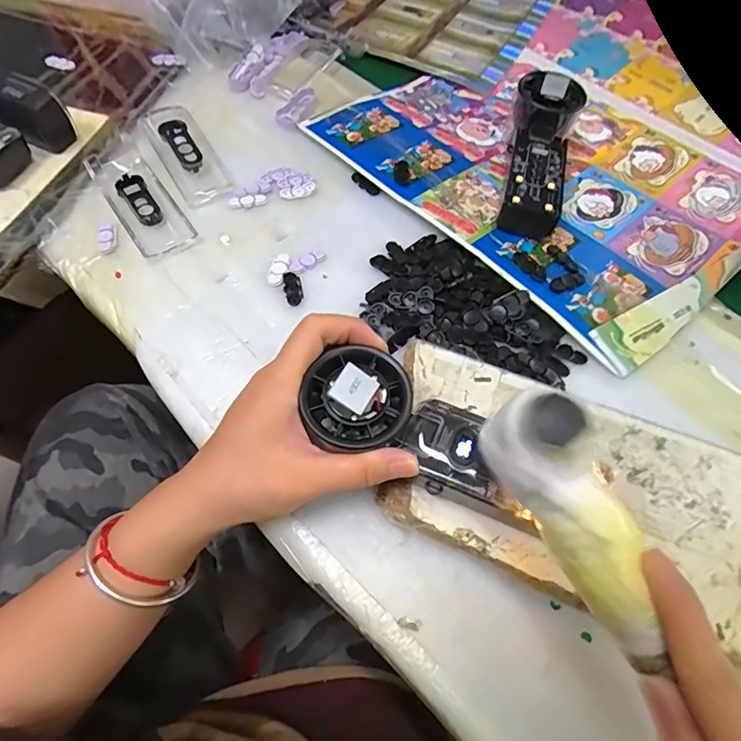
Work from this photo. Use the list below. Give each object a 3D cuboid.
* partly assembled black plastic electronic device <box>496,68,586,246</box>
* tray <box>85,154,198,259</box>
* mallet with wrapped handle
[{"bbox_3d":[0.136,-0.177,0.398,0.053,0.055,0.161,17,60,7],"label":"partly assembled black plastic electronic device"},{"bbox_3d":[-0.181,-0.135,0.382,0.045,0.010,0.113,-31,66,-20],"label":"tray"},{"bbox_3d":[0.084,0.058,0.191,0.033,0.040,0.103,-23,78,-16],"label":"mallet with wrapped handle"}]

